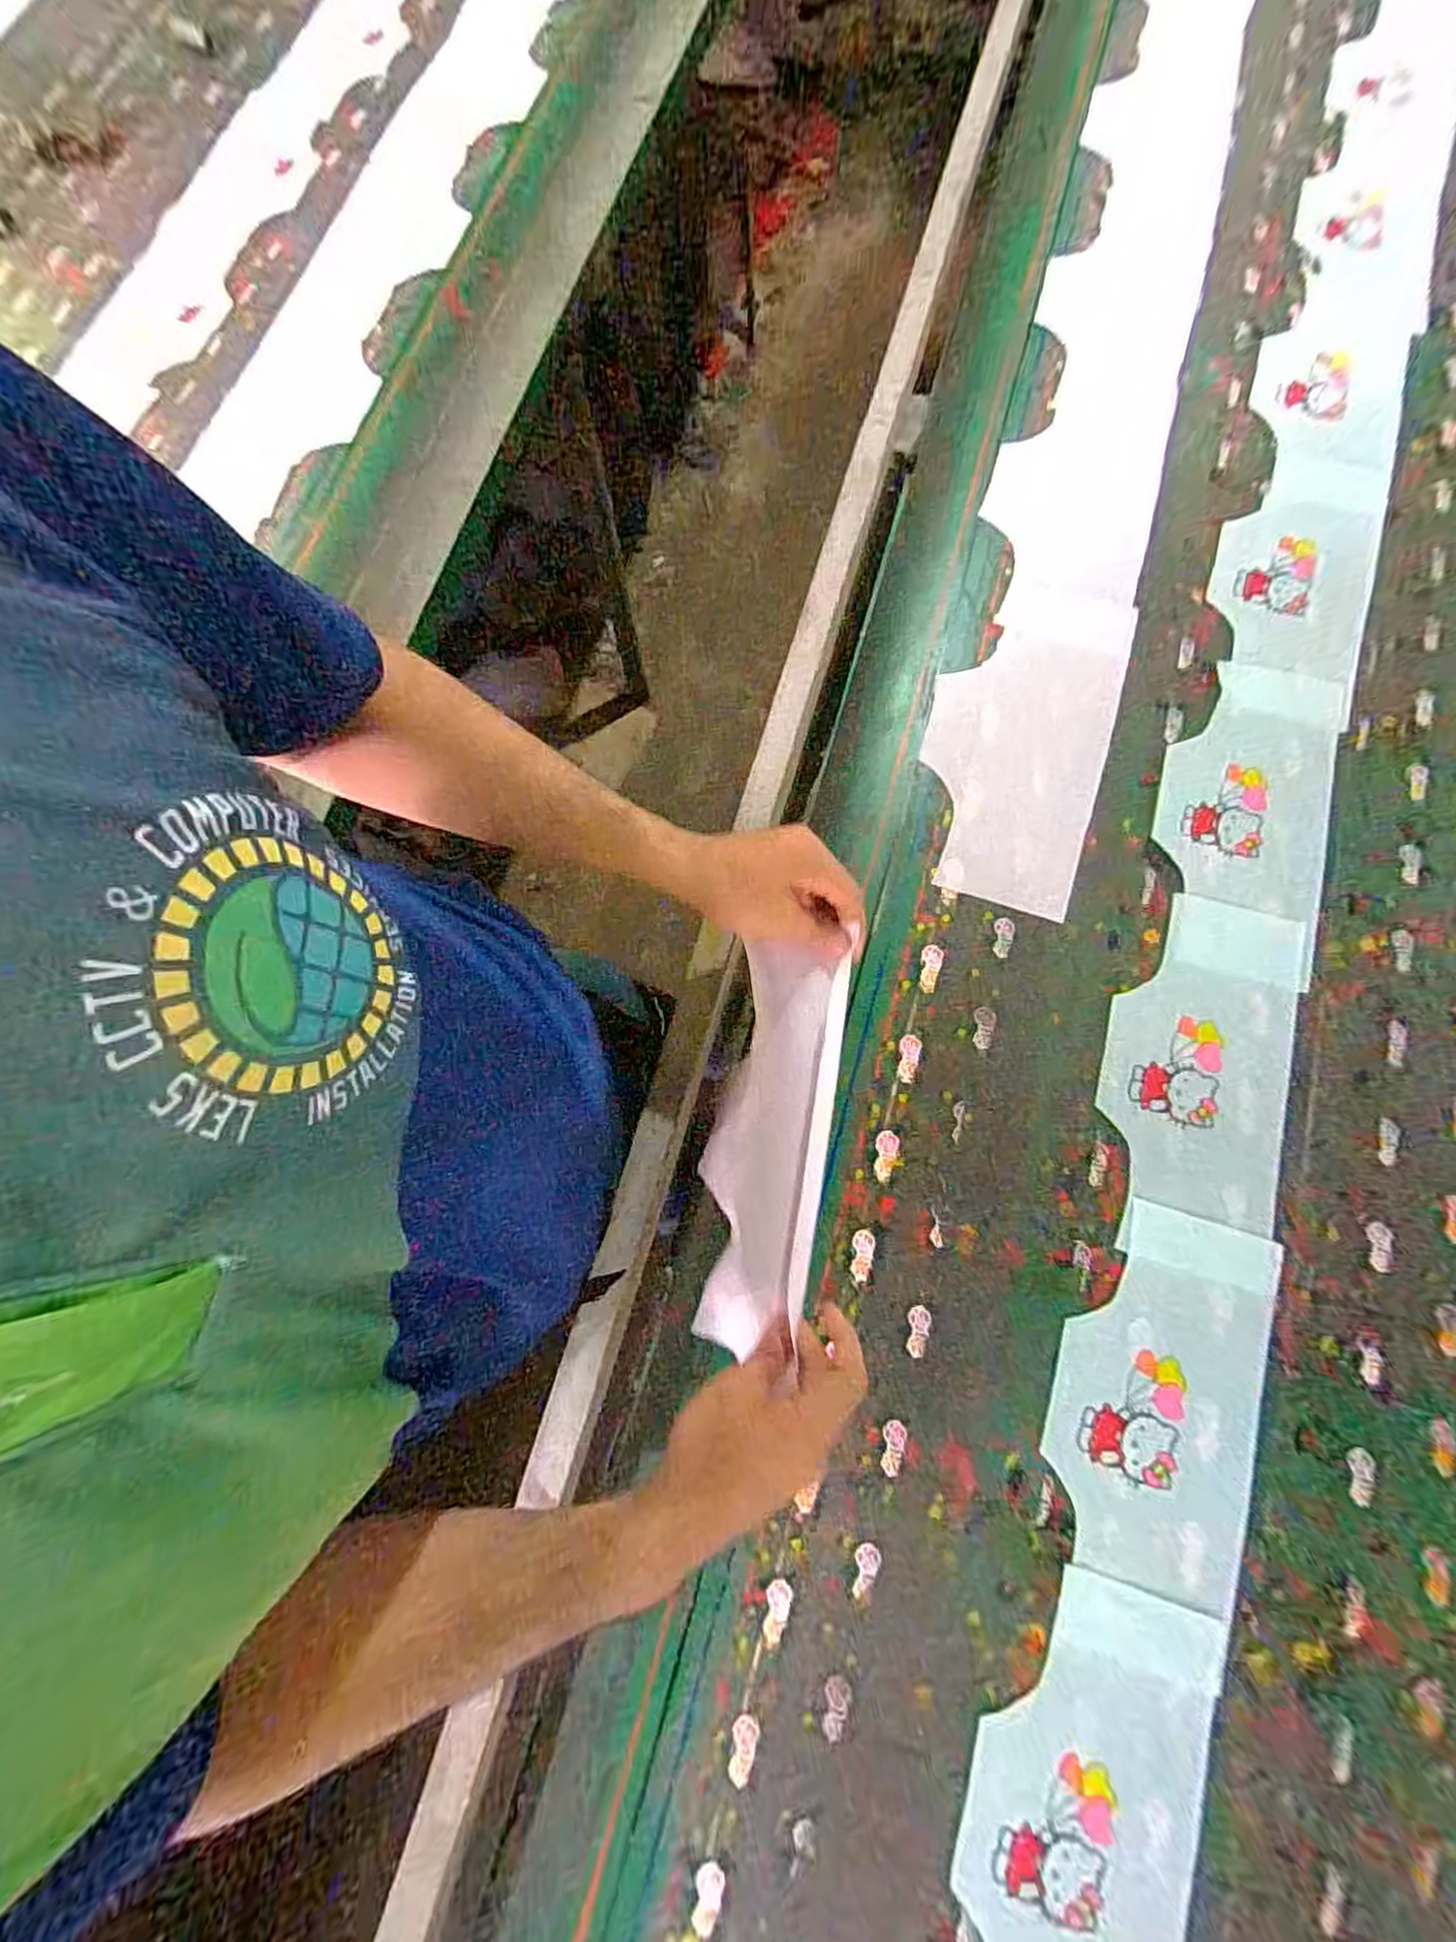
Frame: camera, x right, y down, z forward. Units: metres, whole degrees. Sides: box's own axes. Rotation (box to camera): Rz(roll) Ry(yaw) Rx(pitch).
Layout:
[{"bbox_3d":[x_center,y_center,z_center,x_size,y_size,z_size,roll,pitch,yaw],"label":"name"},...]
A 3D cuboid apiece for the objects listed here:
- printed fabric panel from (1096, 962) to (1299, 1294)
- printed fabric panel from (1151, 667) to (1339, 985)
[{"bbox_3d":[0.359,0.110,0.511,0.135,0.011,0.225,14,77,2],"label":"printed fabric panel"},{"bbox_3d":[0.438,-0.131,0.561,0.138,0.006,0.301,19,77,4],"label":"printed fabric panel"}]

